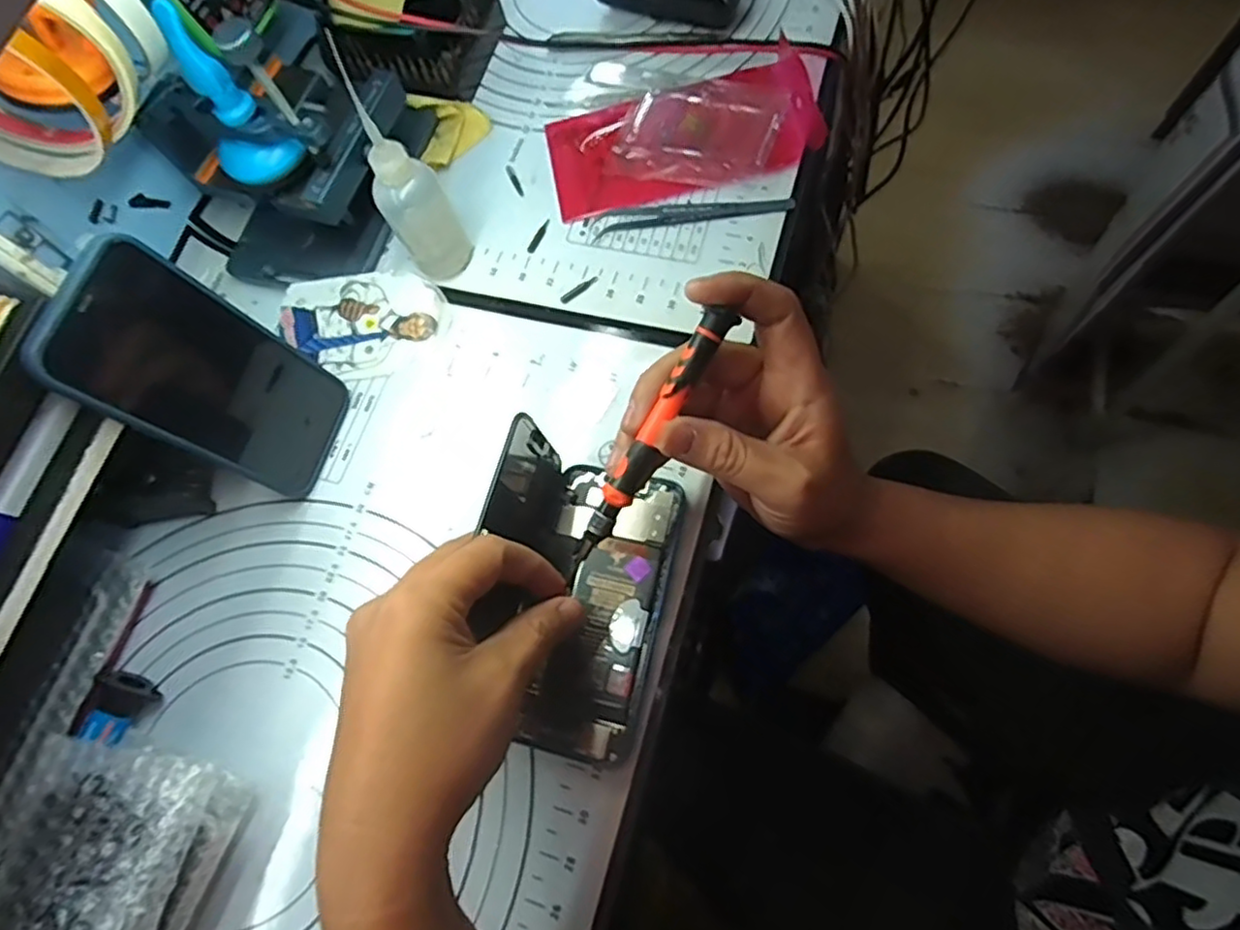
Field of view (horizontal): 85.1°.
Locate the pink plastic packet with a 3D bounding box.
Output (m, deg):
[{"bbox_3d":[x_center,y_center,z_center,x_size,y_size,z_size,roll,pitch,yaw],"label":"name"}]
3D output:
[{"bbox_3d":[0.038,-0.219,0.442,0.169,0.024,0.091,-14,71,7],"label":"pink plastic packet"}]

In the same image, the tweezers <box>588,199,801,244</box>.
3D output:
[{"bbox_3d":[0.046,-0.162,0.428,0.124,0.006,0.017,-8,68,6],"label":"tweezers"}]

